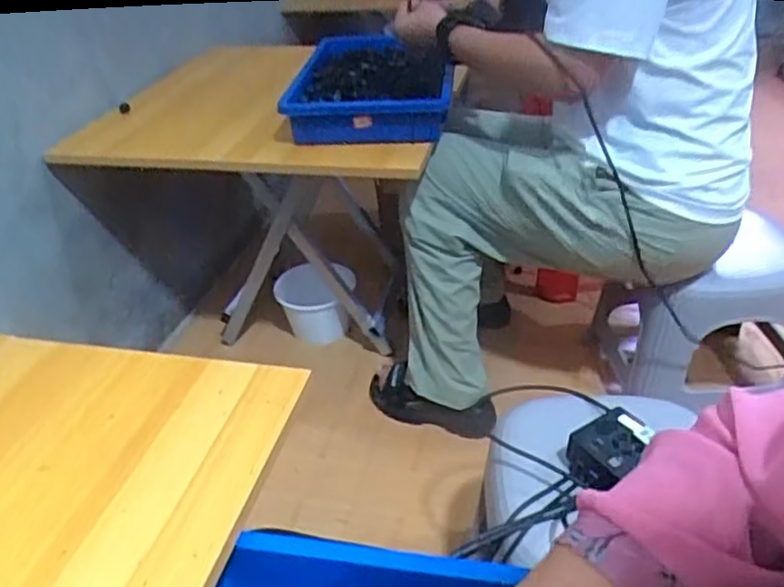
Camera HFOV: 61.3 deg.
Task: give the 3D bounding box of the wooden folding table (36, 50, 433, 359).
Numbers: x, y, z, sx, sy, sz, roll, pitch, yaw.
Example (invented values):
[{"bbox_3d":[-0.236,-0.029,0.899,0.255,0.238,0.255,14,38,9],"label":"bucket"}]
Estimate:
[{"bbox_3d":[-0.174,-0.130,1.290,0.556,0.510,0.465,4,36,13],"label":"wooden folding table"}]

